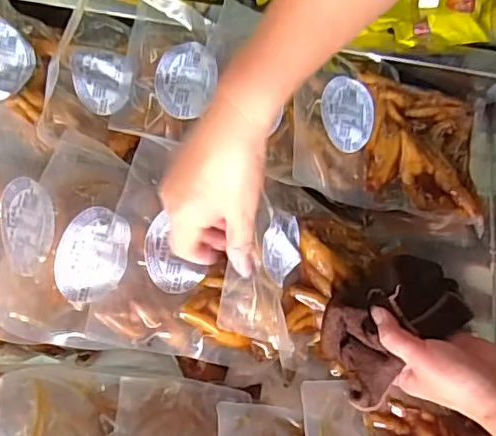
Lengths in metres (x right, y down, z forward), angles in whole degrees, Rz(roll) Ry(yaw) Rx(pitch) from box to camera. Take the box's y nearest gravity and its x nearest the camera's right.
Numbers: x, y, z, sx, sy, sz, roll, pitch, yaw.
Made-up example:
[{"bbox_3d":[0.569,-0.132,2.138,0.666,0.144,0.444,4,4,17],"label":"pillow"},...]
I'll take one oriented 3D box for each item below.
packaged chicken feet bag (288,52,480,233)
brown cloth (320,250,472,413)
[{"bbox_3d":[0.139,-0.083,0.596,0.212,0.033,0.162,10,71,-17],"label":"packaged chicken feet bag"},{"bbox_3d":[0.125,0.084,0.510,0.144,0.045,0.091,-39,77,-13],"label":"brown cloth"}]

